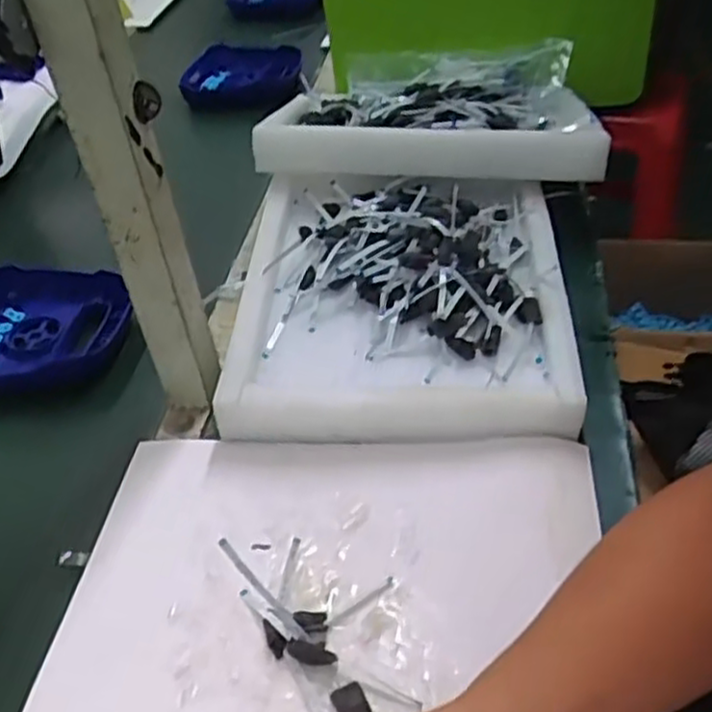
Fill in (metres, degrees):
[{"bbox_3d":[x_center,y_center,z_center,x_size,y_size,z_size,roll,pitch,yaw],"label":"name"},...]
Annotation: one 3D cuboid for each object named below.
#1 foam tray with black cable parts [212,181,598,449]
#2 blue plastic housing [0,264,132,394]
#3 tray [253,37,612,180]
[{"bbox_3d":[0.039,-0.057,0.688,0.288,0.072,0.305,-1,43,6],"label":"foam tray with black cable parts"},{"bbox_3d":[-0.309,-0.029,0.737,0.195,0.041,0.159,-5,43,2],"label":"blue plastic housing"},{"bbox_3d":[0.083,-0.293,0.856,0.343,0.068,0.302,-1,43,7],"label":"tray"}]

